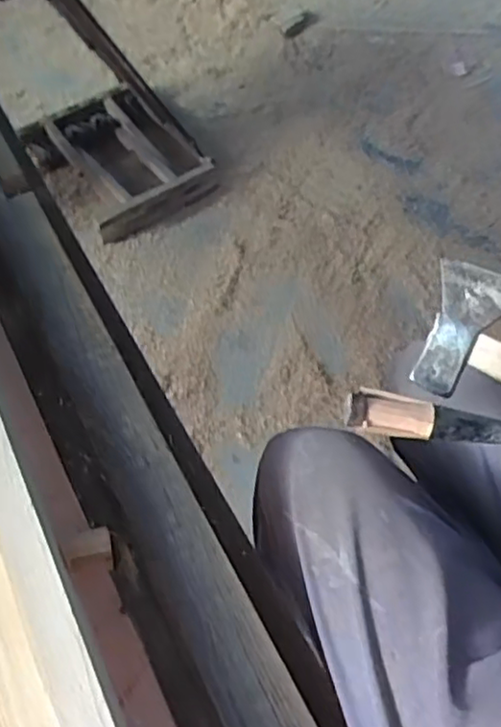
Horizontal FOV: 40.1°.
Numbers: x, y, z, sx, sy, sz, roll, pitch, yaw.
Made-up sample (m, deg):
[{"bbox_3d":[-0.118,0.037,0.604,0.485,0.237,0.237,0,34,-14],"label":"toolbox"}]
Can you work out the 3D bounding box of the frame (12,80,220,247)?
[{"bbox_3d":[-0.304,-0.475,1.584,0.318,0.061,0.437,-31,63,-19],"label":"frame"}]

